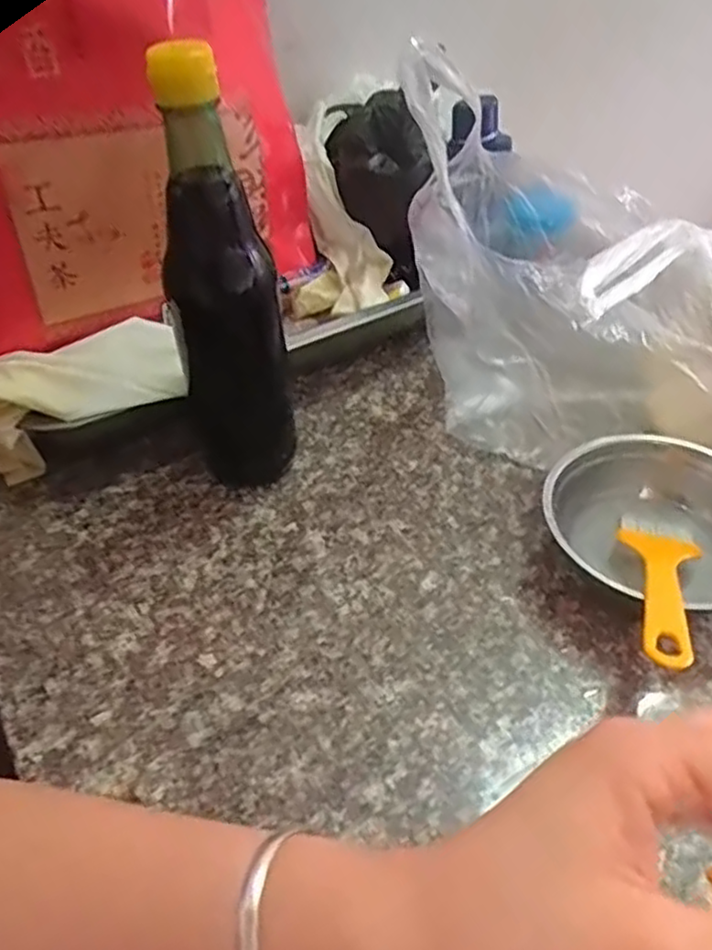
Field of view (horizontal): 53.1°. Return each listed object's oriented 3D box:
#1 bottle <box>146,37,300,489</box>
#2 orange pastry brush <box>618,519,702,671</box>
[{"bbox_3d":[-0.073,-0.100,0.398,0.063,0.242,0.064,-11,44,-8],"label":"bottle"},{"bbox_3d":[0.150,0.053,0.346,0.038,0.006,0.139,12,23,15],"label":"orange pastry brush"}]

